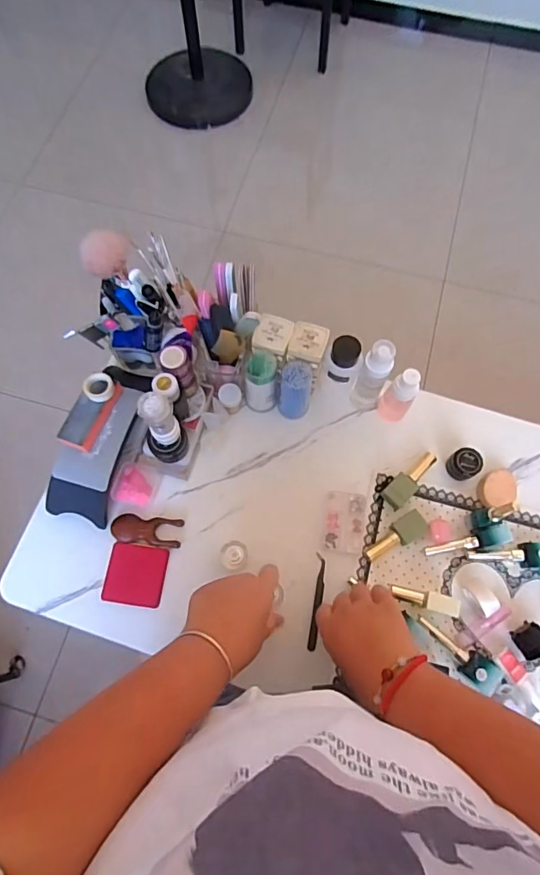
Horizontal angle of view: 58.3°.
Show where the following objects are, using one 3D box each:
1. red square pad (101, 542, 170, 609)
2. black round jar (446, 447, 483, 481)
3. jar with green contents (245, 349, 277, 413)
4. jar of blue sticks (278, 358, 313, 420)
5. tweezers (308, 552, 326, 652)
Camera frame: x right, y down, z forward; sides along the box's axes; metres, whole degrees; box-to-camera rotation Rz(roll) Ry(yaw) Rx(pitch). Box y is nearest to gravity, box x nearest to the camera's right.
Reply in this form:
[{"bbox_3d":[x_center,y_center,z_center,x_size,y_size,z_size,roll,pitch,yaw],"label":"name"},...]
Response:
[{"bbox_3d":[-0.170,0.173,0.613,0.074,0.005,0.072,7,71,2],"label":"red square pad"},{"bbox_3d":[0.261,0.035,0.648,0.036,0.034,0.039,0,71,0],"label":"black round jar"},{"bbox_3d":[-0.013,-0.073,0.648,0.043,0.095,0.046,0,71,0],"label":"jar with green contents"},{"bbox_3d":[0.034,-0.061,0.651,0.043,0.101,0.046,0,71,0],"label":"jar of blue sticks"},{"bbox_3d":[0.058,0.202,0.598,0.012,0.005,0.114,7,71,2],"label":"tweezers"}]

